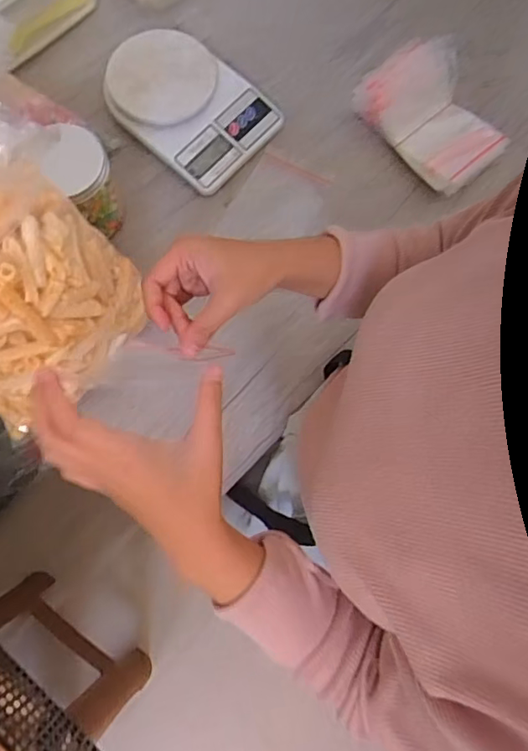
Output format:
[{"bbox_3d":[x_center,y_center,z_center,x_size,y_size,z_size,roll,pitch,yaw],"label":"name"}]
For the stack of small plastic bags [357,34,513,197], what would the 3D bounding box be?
[{"bbox_3d":[0.215,-0.327,0.656,0.181,0.066,0.141,40,79,7],"label":"stack of small plastic bags"}]

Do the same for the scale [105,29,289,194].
[{"bbox_3d":[-0.095,-0.344,0.663,0.207,0.040,0.155,40,79,7],"label":"scale"}]

